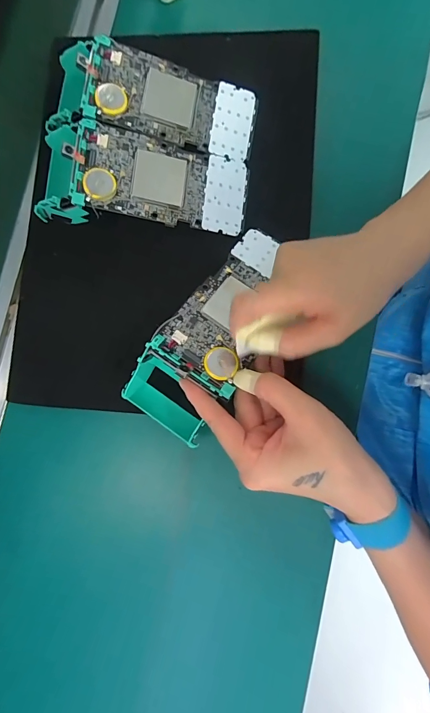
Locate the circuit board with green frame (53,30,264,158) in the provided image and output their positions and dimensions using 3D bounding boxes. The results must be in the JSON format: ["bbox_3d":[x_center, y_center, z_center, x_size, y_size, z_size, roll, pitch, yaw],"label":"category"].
[{"bbox_3d":[-0.052,-0.212,0.289,0.168,0.039,0.068,9,78,0],"label":"circuit board with green frame"}]

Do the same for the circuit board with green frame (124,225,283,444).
[{"bbox_3d":[-0.002,-0.025,0.273,0.075,0.051,0.171,28,84,5],"label":"circuit board with green frame"}]

